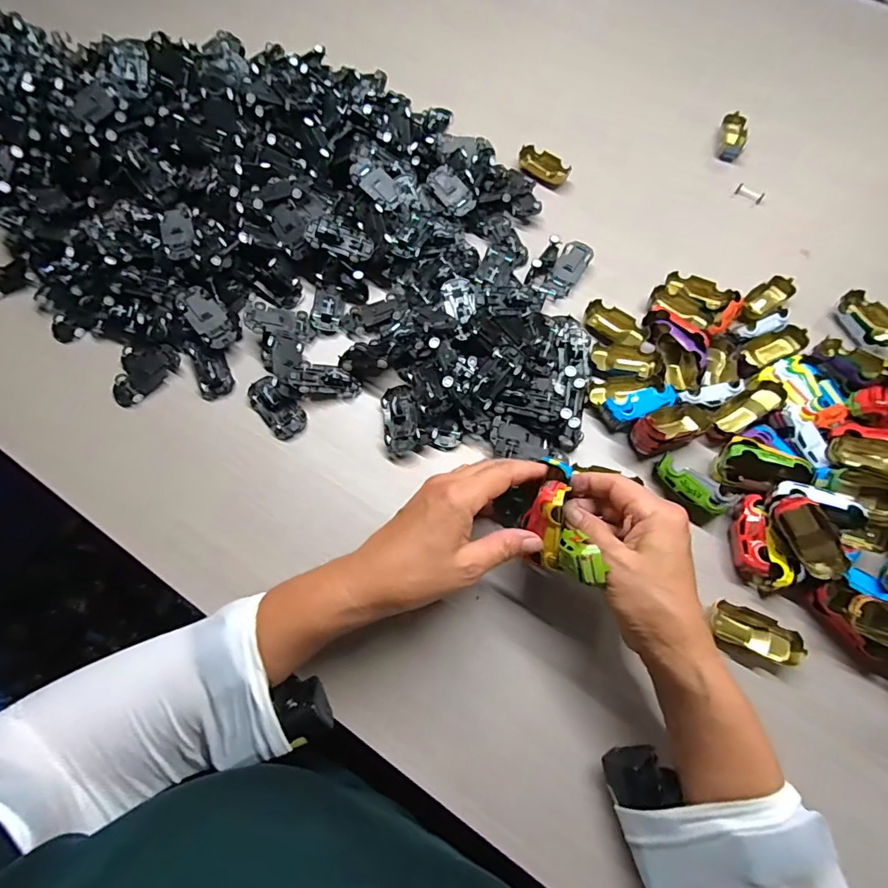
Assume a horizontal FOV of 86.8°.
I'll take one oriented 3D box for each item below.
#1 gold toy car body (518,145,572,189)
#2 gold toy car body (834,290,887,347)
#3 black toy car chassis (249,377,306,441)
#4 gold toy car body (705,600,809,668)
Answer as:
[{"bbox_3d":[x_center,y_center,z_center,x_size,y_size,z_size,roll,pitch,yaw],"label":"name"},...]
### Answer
[{"bbox_3d":[0.116,-0.325,0.553,0.061,0.018,0.029,36,70,13],"label":"gold toy car body"},{"bbox_3d":[0.422,-0.122,0.471,0.031,0.025,0.064,-21,69,-10],"label":"gold toy car body"},{"bbox_3d":[-0.153,-0.035,0.426,0.032,0.015,0.067,-38,72,-16],"label":"black toy car chassis"},{"bbox_3d":[0.232,0.141,0.354,0.067,0.015,0.030,19,67,7],"label":"gold toy car body"}]

